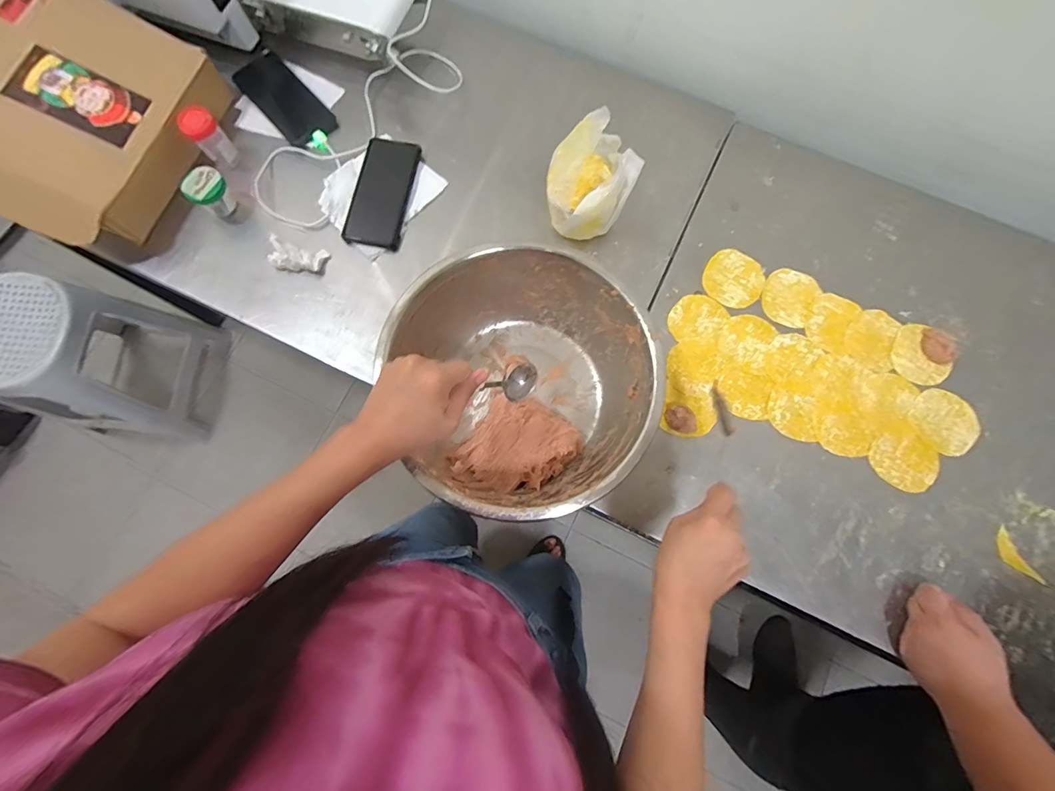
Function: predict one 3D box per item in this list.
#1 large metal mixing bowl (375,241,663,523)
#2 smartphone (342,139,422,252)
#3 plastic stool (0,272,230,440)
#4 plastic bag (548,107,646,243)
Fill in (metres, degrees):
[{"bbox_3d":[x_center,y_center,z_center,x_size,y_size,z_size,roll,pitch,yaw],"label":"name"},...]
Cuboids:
[{"bbox_3d":[0.001,-0.011,0.517,0.256,0.129,0.278,0,77,1],"label":"large metal mixing bowl"},{"bbox_3d":[-0.204,-0.287,0.637,0.078,0.006,0.160,13,80,-4],"label":"smartphone"},{"bbox_3d":[-1.127,-0.095,1.174,0.326,0.478,0.334,5,77,3],"label":"plastic stool"},{"bbox_3d":[0.080,-0.267,0.570,0.110,0.145,0.104,14,78,4],"label":"plastic bag"}]

